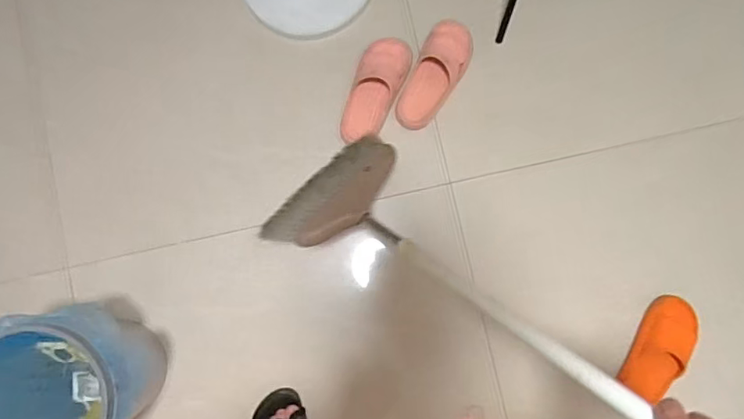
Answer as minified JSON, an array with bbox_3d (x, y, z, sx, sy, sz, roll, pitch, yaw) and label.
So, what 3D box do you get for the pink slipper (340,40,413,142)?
[{"bbox_3d":[0.004,-0.242,1.057,0.100,0.062,0.234,23,85,2],"label":"pink slipper"}]

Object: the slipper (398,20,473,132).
[{"bbox_3d":[0.134,-0.276,1.065,0.103,0.066,0.238,23,85,2],"label":"slipper"}]

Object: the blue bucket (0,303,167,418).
[{"bbox_3d":[-0.513,0.307,0.928,0.253,0.297,0.253,0,84,-1],"label":"blue bucket"}]

